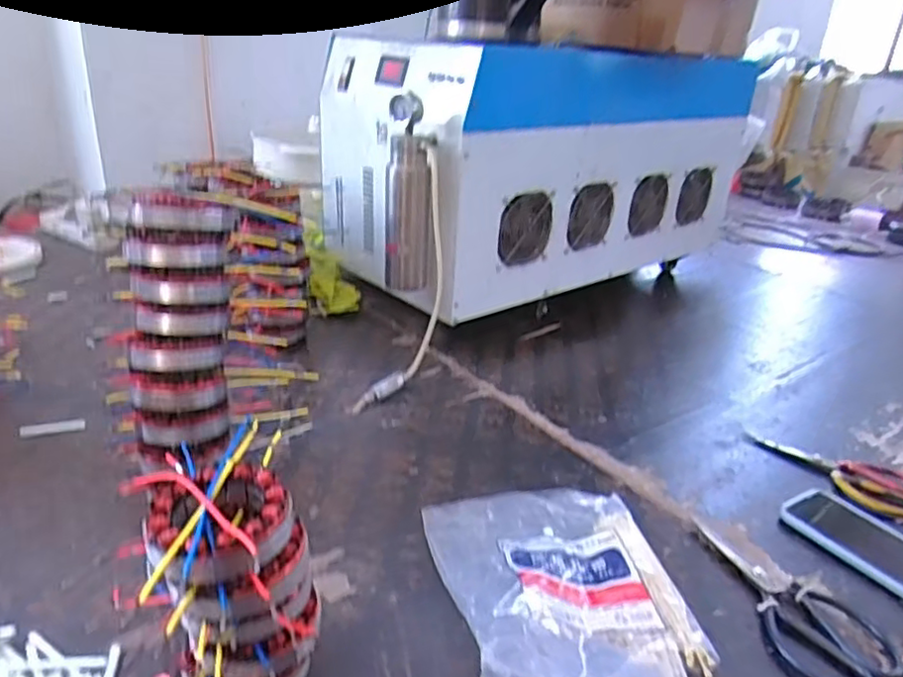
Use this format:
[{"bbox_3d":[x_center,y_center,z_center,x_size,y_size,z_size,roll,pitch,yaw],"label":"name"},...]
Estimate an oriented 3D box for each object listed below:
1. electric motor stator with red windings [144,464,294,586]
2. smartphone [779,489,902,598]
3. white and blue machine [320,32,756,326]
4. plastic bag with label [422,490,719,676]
[{"bbox_3d":[-0.144,0.115,0.409,0.085,0.032,0.091,-11,29,-30],"label":"electric motor stator with red windings"},{"bbox_3d":[0.419,0.206,0.641,0.087,0.014,0.172,-11,29,-30],"label":"smartphone"},{"bbox_3d":[0.182,-0.300,1.205,0.805,0.381,0.377,-13,30,-34],"label":"white and blue machine"},{"bbox_3d":[0.095,0.196,0.558,0.198,0.060,0.254,-1,25,-13],"label":"plastic bag with label"}]

